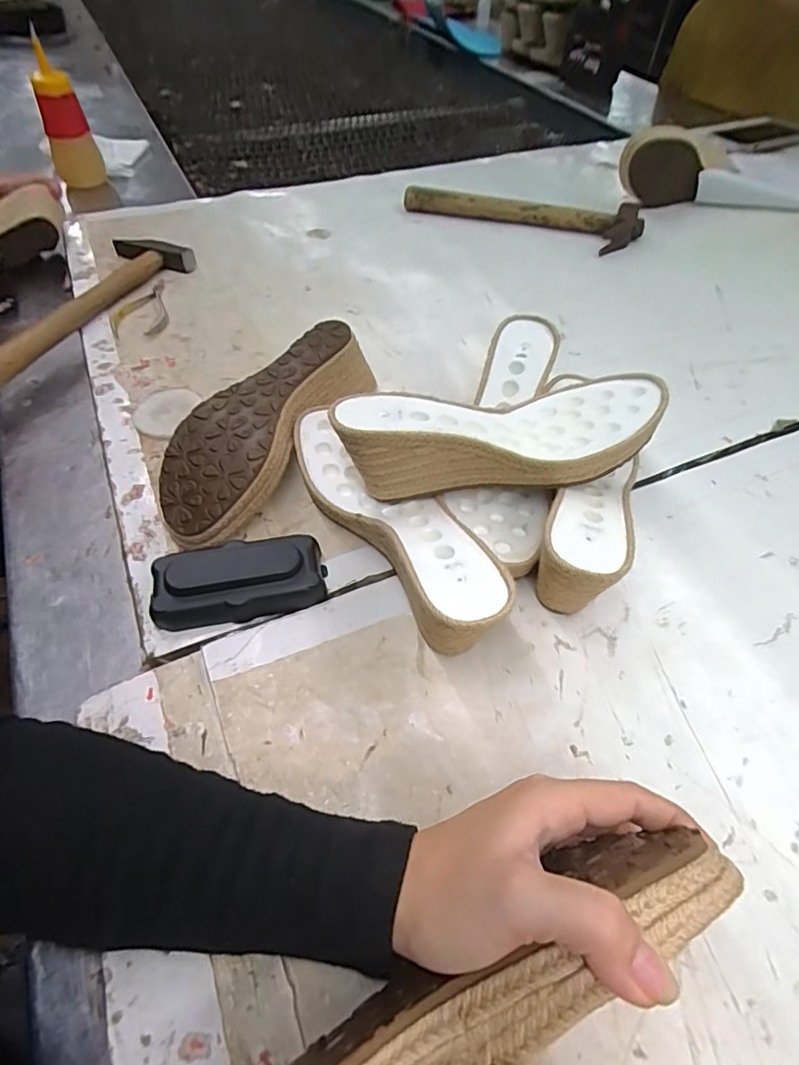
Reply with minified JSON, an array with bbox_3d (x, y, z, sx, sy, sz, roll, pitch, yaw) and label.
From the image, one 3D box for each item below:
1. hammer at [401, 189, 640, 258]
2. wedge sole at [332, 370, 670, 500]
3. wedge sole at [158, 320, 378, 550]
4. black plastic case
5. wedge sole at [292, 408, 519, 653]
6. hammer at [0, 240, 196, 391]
[{"bbox_3d":[0.152,-0.397,0.690,0.293,0.030,0.074,10,53,6],"label":"hammer"},{"bbox_3d":[0.070,-0.063,0.368,0.215,0.053,0.076,-10,53,-9],"label":"wedge sole"},{"bbox_3d":[-0.104,-0.081,0.418,0.079,0.062,0.206,27,56,18],"label":"wedge sole"},{"bbox_3d":[-0.104,0.030,0.359,0.106,0.027,0.049,-7,53,-8],"label":"black plastic case"},{"bbox_3d":[-0.009,-0.011,0.369,0.059,0.065,0.222,-26,58,-21],"label":"wedge sole"},{"bbox_3d":[-0.326,-0.223,0.538,0.085,0.031,0.278,25,56,17],"label":"hammer"}]

